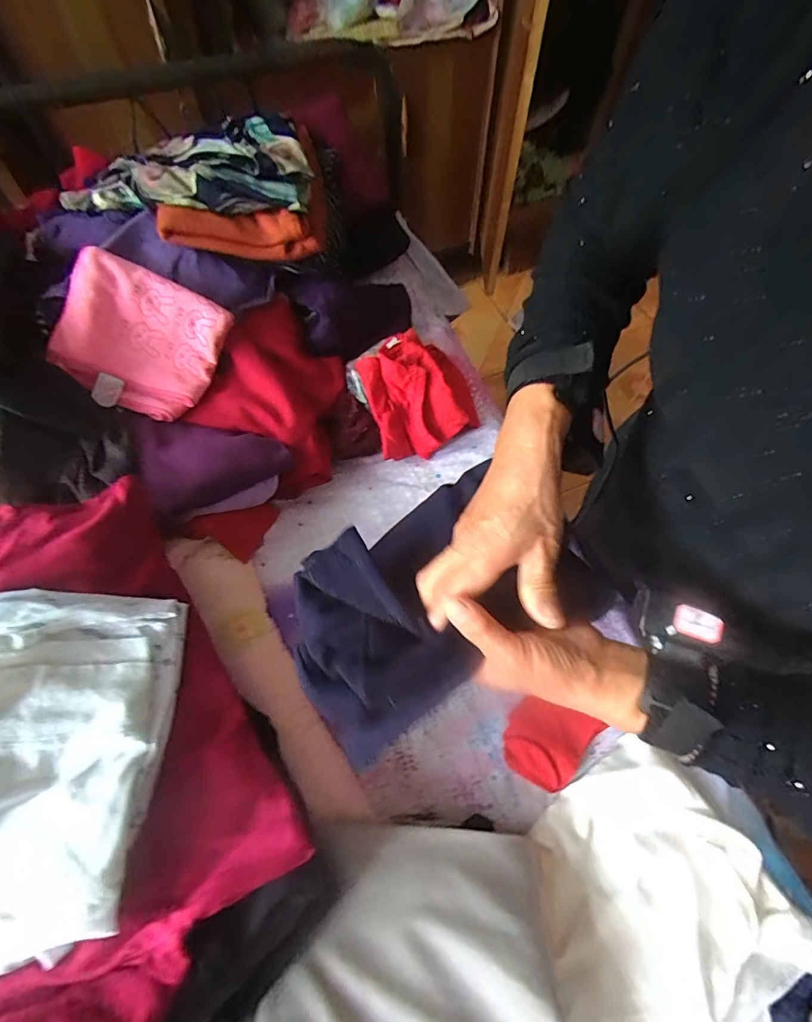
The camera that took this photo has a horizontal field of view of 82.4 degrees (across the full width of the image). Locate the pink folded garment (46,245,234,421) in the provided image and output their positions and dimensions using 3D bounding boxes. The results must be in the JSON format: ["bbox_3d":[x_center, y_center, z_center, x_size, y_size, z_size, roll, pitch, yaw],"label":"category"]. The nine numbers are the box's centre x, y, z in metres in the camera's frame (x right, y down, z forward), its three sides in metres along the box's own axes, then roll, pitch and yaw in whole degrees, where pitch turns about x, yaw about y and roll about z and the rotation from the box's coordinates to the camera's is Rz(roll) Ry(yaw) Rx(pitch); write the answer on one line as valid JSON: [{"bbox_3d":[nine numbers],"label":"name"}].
[{"bbox_3d":[-0.354,-0.228,0.616,0.191,0.033,0.180,22,87,-19],"label":"pink folded garment"}]

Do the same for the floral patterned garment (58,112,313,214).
[{"bbox_3d":[-0.327,-0.509,0.698,0.359,0.052,0.219,-16,62,-9],"label":"floral patterned garment"}]

